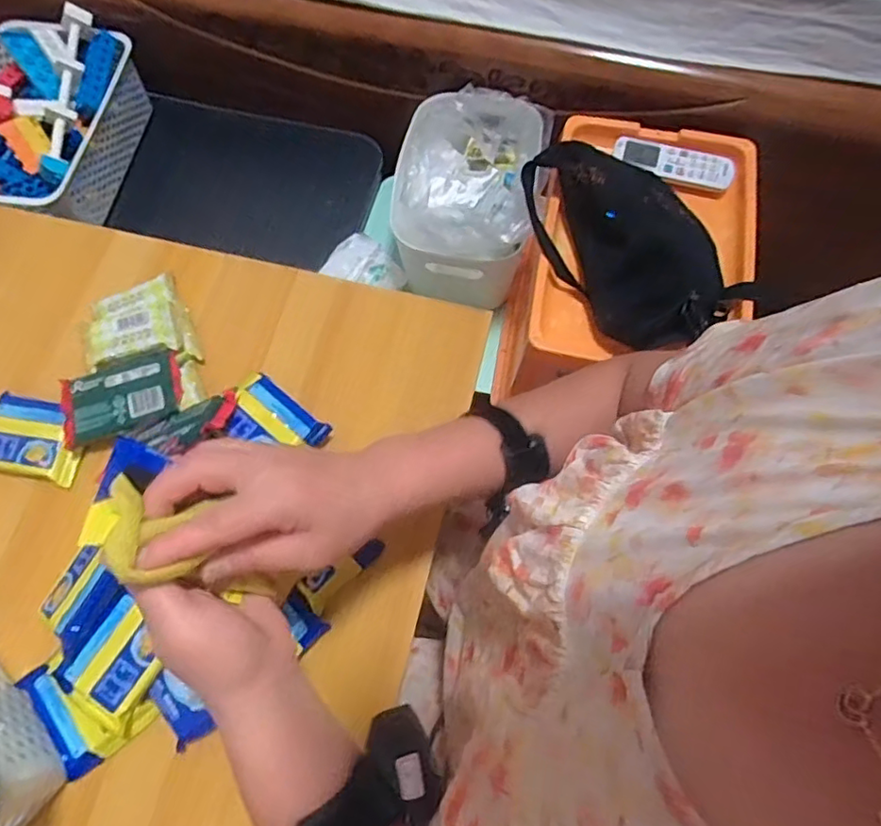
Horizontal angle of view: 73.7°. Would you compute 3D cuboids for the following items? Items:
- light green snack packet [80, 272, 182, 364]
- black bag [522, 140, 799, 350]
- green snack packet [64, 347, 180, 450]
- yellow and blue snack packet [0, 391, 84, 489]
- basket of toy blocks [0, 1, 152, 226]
[{"bbox_3d":[-0.311,-0.094,0.585,0.090,0.022,0.090,-16,71,-5],"label":"light green snack packet"},{"bbox_3d":[0.216,-0.197,0.647,0.170,0.076,0.293,-35,73,-11],"label":"black bag"},{"bbox_3d":[-0.302,-0.014,0.556,0.110,0.022,0.072,-17,71,-5],"label":"green snack packet"},{"bbox_3d":[-0.384,0.024,0.556,0.096,0.015,0.075,10,70,4],"label":"yellow and blue snack packet"},{"bbox_3d":[-0.578,-0.406,0.850,0.210,0.119,0.306,6,70,3],"label":"basket of toy blocks"}]

